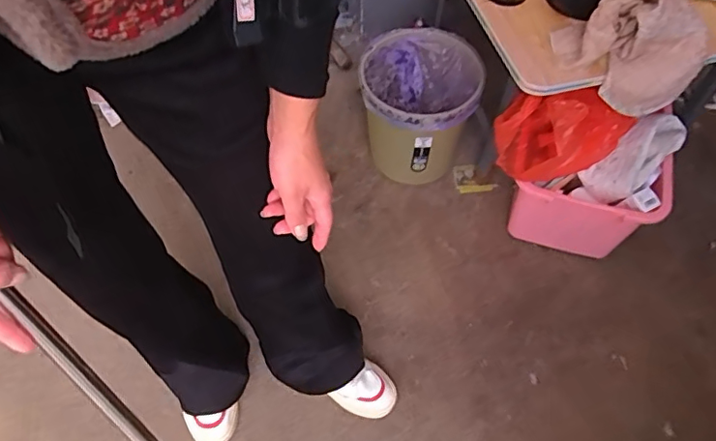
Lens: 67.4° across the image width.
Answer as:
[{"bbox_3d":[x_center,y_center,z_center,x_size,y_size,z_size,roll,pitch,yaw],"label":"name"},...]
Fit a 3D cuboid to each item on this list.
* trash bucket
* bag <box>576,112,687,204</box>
[{"bbox_3d":[0.134,-0.258,1.248,0.249,0.269,0.272,-1,56,1],"label":"trash bucket"},{"bbox_3d":[0.541,-0.127,1.037,0.218,0.065,0.093,-42,69,4],"label":"bag"}]

